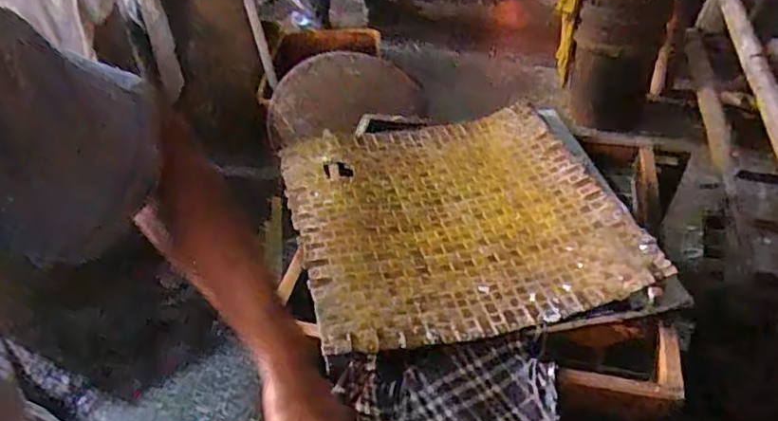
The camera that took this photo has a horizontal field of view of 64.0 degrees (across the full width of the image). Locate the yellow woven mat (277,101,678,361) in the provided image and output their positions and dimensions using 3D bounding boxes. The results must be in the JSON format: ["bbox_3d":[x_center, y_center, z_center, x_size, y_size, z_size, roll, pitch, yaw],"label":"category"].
[{"bbox_3d":[0.105,-0.006,0.995,0.508,0.045,0.490,-12,42,-10],"label":"yellow woven mat"}]

